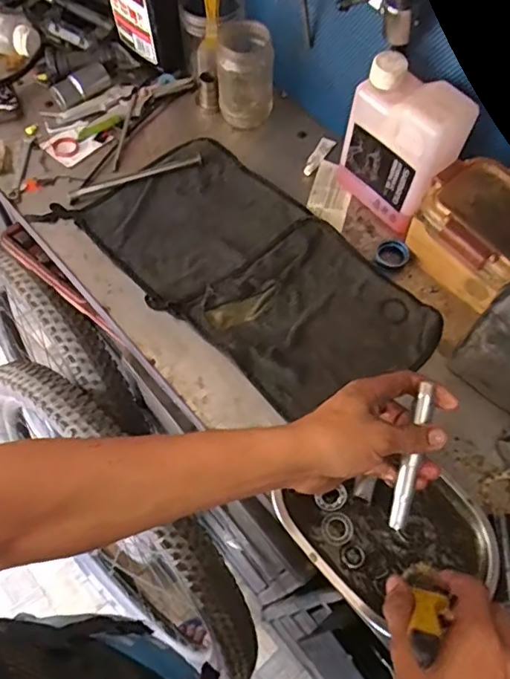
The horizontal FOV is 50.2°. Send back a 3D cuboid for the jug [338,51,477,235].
[{"bbox_3d":[0.166,-0.217,0.636,0.130,0.176,0.069,41,68,17],"label":"jug"}]

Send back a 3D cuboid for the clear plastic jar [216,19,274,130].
[{"bbox_3d":[-0.014,-0.358,0.745,0.073,0.129,0.069,1,63,-2],"label":"clear plastic jar"}]

